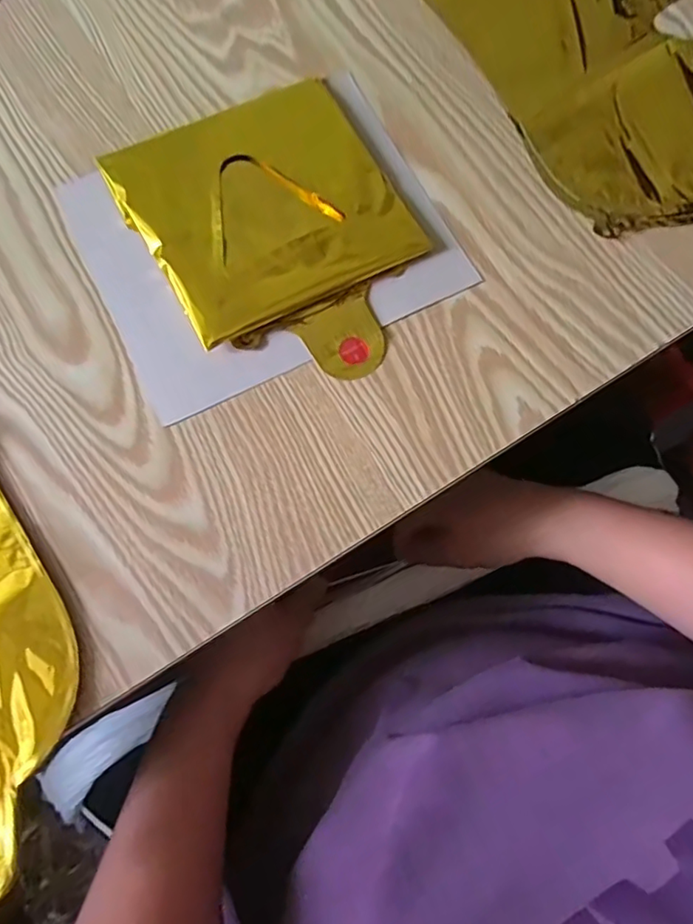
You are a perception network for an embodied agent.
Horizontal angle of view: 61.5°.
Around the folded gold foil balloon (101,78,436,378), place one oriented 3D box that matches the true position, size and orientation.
[{"bbox_3d":[-0.037,-0.130,0.329,0.142,0.013,0.183,-26,76,-8],"label":"folded gold foil balloon"}]

